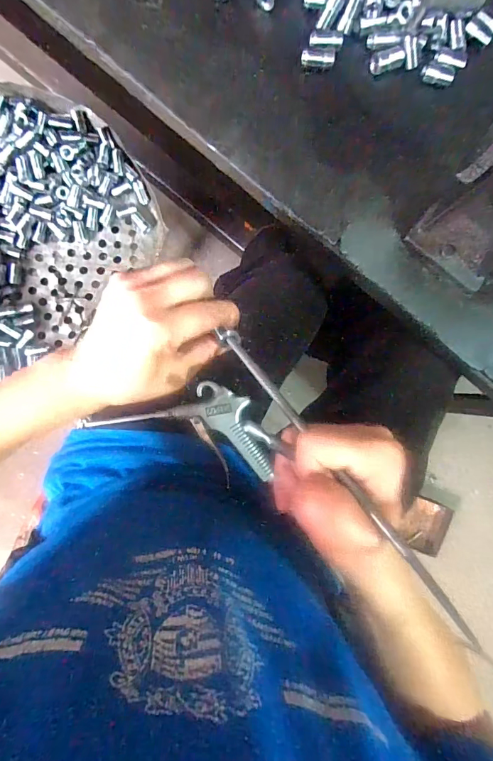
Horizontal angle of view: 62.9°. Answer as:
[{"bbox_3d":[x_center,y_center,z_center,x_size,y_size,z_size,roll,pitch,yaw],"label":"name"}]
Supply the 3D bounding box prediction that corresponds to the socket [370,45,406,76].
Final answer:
[{"bbox_3d":[0.122,-0.276,0.348,0.029,0.010,0.016,-16,91,-8],"label":"socket"}]

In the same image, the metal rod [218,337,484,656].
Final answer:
[{"bbox_3d":[0.041,0.038,0.225,0.011,0.011,0.212,-36,57,-2],"label":"metal rod"}]

